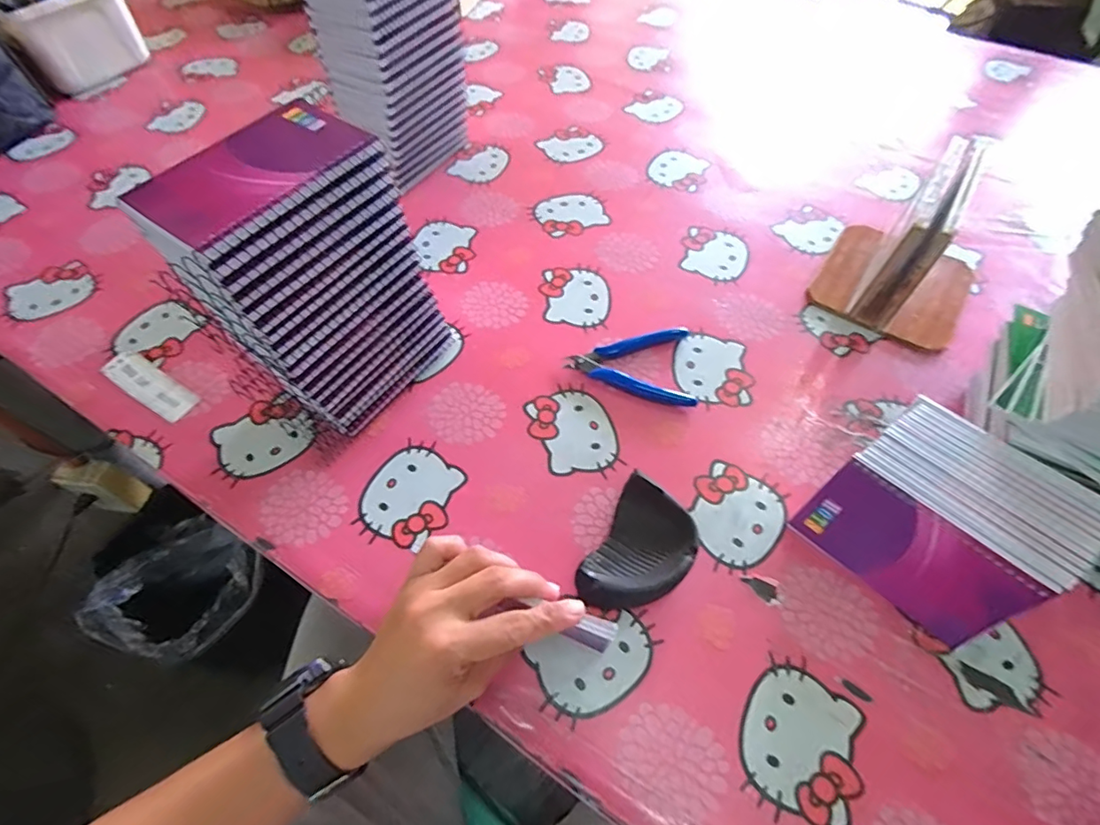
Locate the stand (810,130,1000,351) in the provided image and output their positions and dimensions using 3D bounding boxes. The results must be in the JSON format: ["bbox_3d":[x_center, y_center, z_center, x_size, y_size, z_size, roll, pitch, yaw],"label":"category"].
[{"bbox_3d":[0.356,-0.161,0.488,0.136,0.117,0.141,31,63,18],"label":"stand"}]

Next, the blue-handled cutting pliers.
[{"bbox_3d":[0.074,-0.043,0.473,0.113,0.010,0.080,-1,58,-1],"label":"blue-handled cutting pliers"}]

